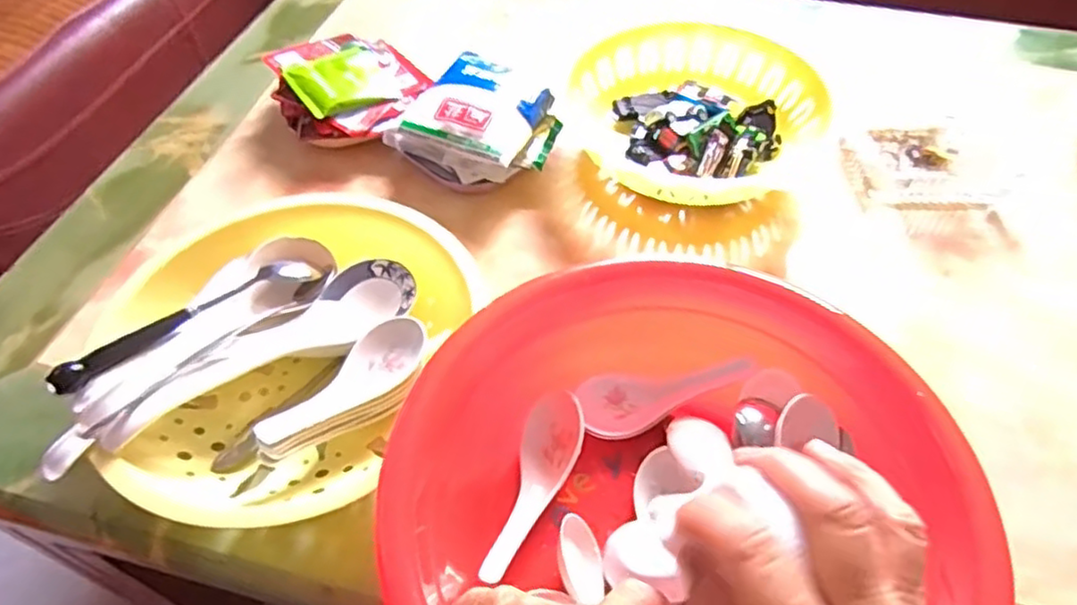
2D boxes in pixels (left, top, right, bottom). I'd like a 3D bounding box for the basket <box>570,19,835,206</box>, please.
[{"bbox_3d":[0.134,-0.177,0.631,0.217,0.058,0.221,-1,52,1],"label":"basket"}]

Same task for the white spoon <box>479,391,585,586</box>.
[{"bbox_3d":[0.001,0.115,0.423,0.038,0.029,0.123,12,53,10],"label":"white spoon"}]

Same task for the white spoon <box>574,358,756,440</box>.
[{"bbox_3d":[0.085,0.060,0.453,0.113,0.021,0.046,-17,51,13],"label":"white spoon"}]

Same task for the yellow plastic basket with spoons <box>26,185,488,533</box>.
[{"bbox_3d":[-0.176,0.029,0.469,0.216,0.075,0.259,18,55,14],"label":"yellow plastic basket with spoons"}]

